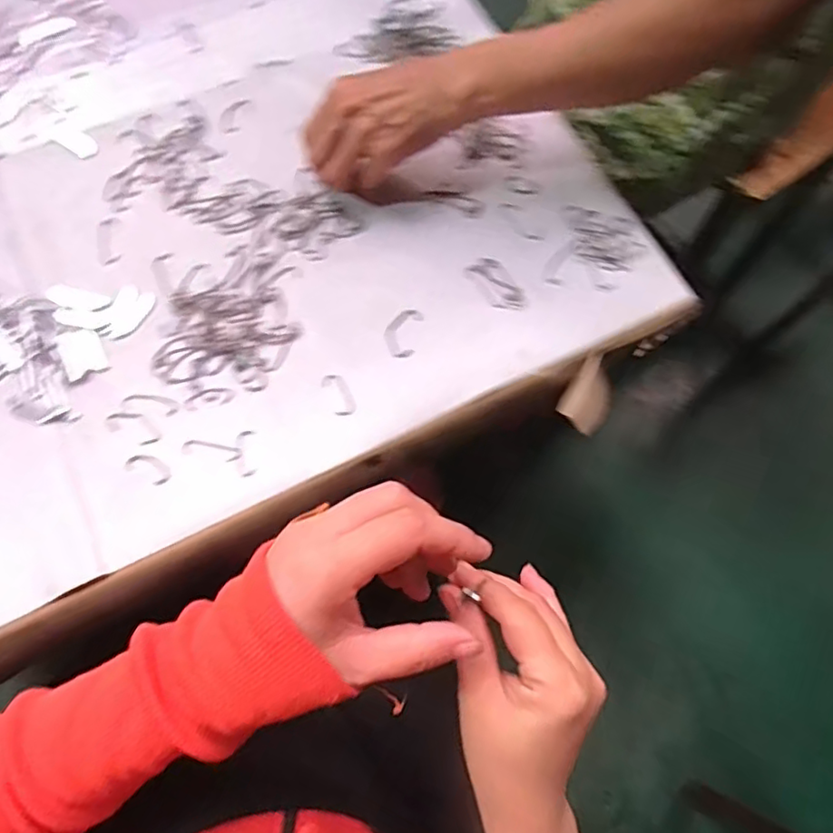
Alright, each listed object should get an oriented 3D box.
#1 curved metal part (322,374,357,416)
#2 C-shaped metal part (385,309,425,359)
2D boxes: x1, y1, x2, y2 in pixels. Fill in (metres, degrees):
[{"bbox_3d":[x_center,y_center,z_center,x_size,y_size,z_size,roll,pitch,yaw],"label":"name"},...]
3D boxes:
[{"bbox_3d":[-0.057,-0.016,0.442,0.016,0.004,0.036,-24,73,-8],"label":"curved metal part"},{"bbox_3d":[-0.010,-0.064,0.456,0.025,0.004,0.042,14,72,4],"label":"C-shaped metal part"}]

